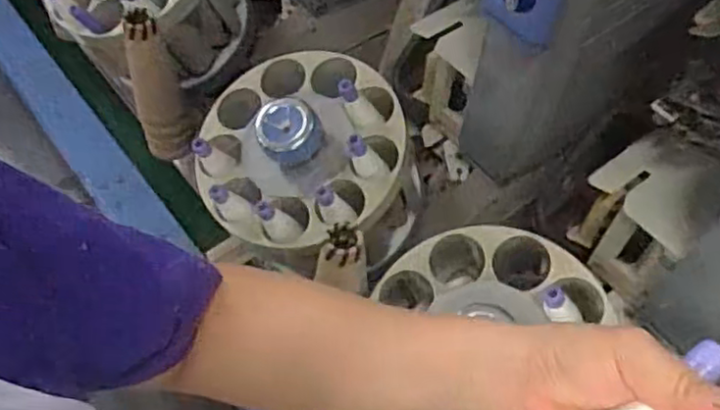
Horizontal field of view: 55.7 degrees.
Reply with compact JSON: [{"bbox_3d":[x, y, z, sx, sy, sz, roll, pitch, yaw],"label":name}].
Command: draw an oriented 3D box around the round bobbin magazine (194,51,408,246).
[{"bbox_3d":[-0.068,-0.088,0.794,0.222,0.081,0.229,1,56,-2],"label":"round bobbin magazine"}]

